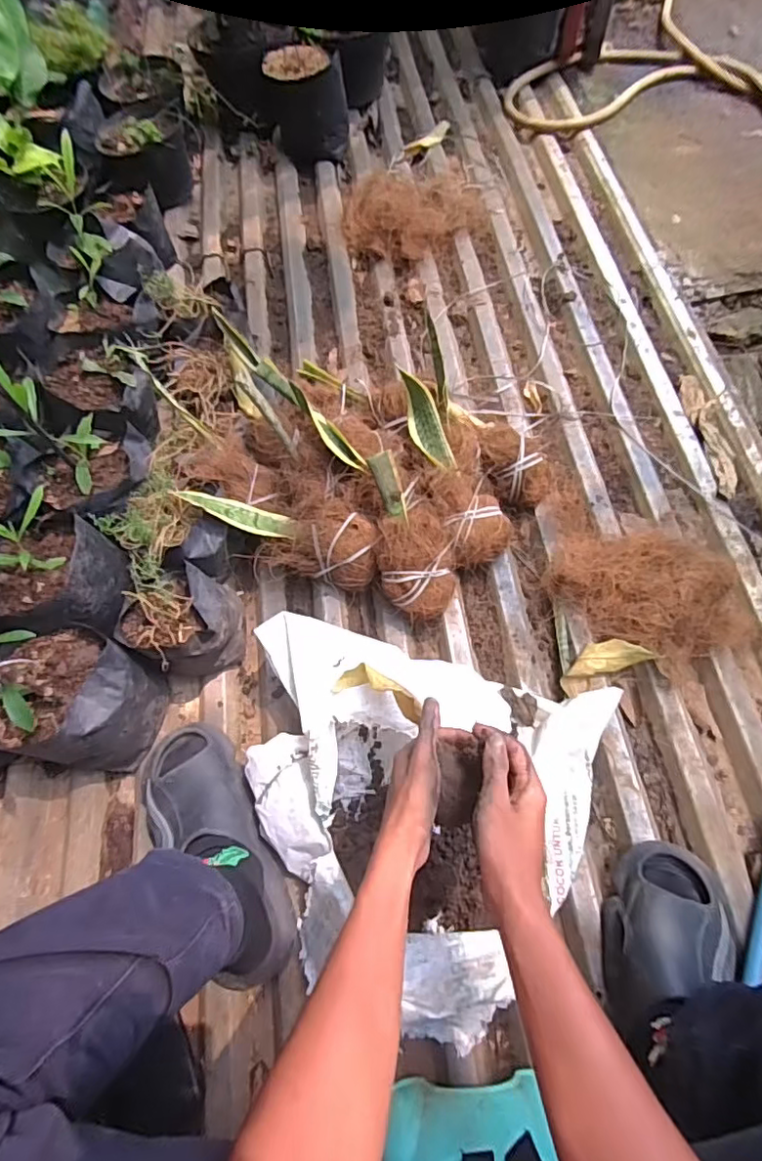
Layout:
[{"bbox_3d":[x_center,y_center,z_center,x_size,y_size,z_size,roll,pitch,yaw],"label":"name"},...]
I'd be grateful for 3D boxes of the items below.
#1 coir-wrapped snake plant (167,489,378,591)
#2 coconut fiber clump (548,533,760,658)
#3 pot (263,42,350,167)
[{"bbox_3d":[-0.133,-0.067,0.761,0.267,0.078,0.096,17,67,-5],"label":"coir-wrapped snake plant"},{"bbox_3d":[0.368,0.009,0.763,0.266,0.056,0.182,-1,66,1],"label":"coconut fiber clump"},{"bbox_3d":[-0.153,-1.001,1.190,0.152,0.159,0.141,0,66,1],"label":"pot"}]

